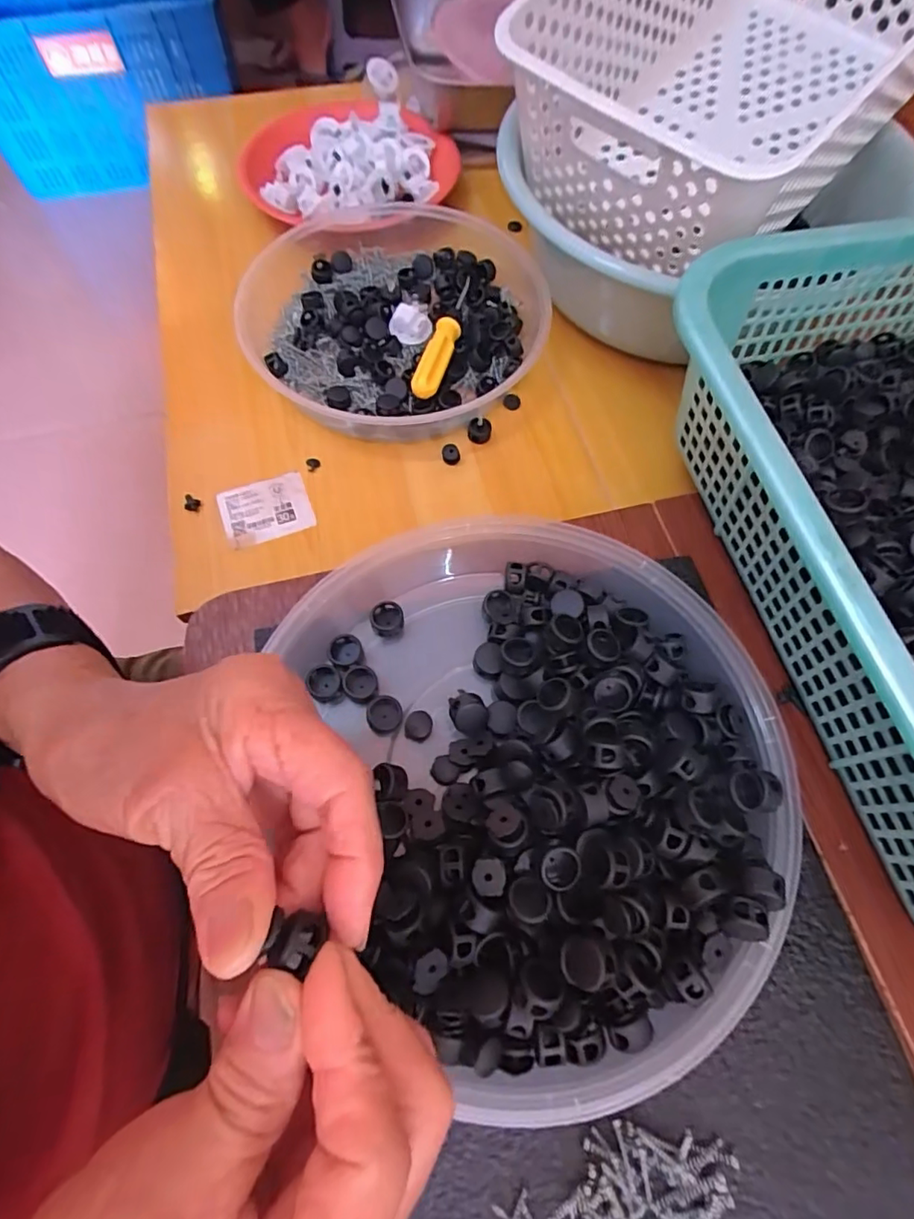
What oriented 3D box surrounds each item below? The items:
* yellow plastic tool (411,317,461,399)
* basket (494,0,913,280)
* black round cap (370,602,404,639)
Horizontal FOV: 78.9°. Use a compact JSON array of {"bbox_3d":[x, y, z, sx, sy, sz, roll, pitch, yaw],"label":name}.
[{"bbox_3d":[-0.015,-0.187,0.413,0.019,0.013,0.073,14,67,6],"label":"yellow plastic tool"},{"bbox_3d":[0.192,-0.377,0.370,0.305,0.146,0.201,-41,72,-17],"label":"basket"},{"bbox_3d":[-0.036,0.007,0.292,0.017,0.013,0.017,0,66,0],"label":"black round cap"}]

